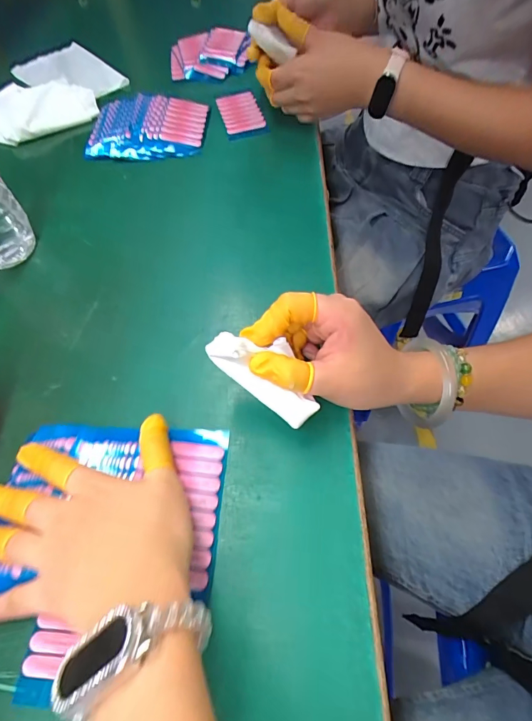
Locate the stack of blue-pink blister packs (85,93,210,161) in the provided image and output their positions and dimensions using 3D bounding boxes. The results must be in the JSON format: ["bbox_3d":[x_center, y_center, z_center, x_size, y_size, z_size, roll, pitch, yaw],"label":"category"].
[{"bbox_3d":[-0.154,-0.304,0.512,0.147,0.027,0.115,1,59,5],"label":"stack of blue-pink blister packs"}]

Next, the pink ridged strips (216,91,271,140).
[{"bbox_3d":[-0.032,-0.322,0.520,0.051,0.013,0.088,-14,59,-4],"label":"pink ridged strips"}]

